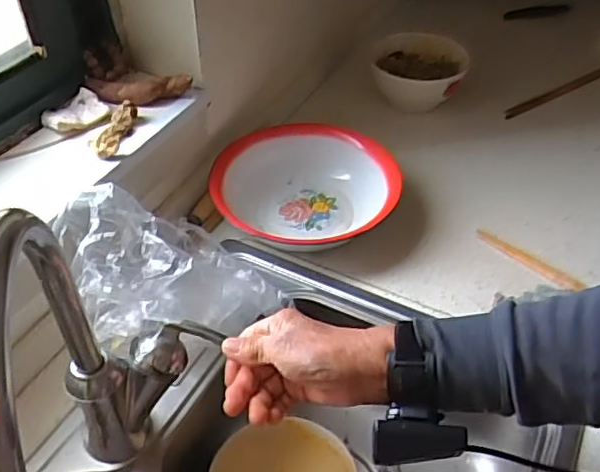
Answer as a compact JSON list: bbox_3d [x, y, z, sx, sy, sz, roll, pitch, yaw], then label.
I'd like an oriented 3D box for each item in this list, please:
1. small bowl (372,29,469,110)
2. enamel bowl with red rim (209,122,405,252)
[{"bbox_3d":[0.188,-0.252,1.008,0.145,0.089,0.144,0,44,0],"label":"small bowl"},{"bbox_3d":[0.010,-0.062,0.829,0.221,0.072,0.205,0,44,0],"label":"enamel bowl with red rim"}]

